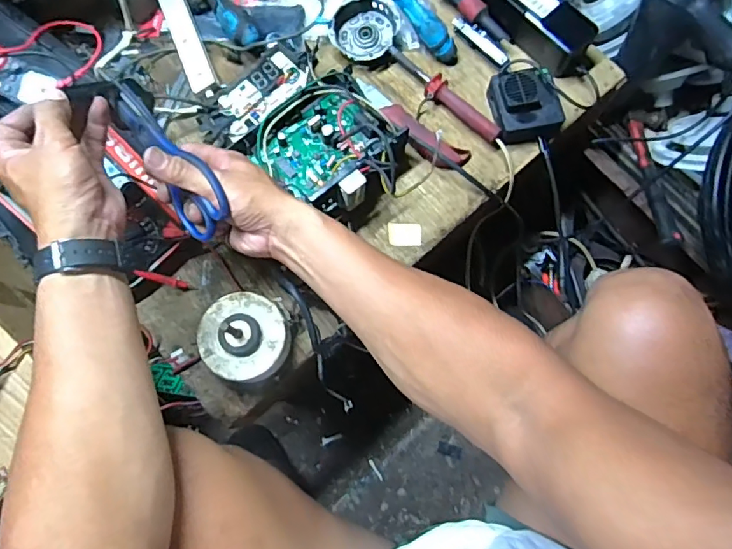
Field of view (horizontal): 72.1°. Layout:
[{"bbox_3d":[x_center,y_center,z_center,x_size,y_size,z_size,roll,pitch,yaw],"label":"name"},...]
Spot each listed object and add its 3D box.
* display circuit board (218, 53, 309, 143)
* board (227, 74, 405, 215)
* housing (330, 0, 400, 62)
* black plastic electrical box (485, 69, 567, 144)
[{"bbox_3d":[-0.134,-0.229,0.630,0.060,0.011,0.128,42,80,10],"label":"display circuit board"},{"bbox_3d":[-0.045,-0.149,0.581,0.160,0.078,0.168,44,80,10],"label":"board"},{"bbox_3d":[-0.002,-0.313,0.644,0.078,0.027,0.082,0,76,1],"label":"housing"},{"bbox_3d":[0.192,-0.204,0.604,0.077,0.042,0.083,-14,76,-3],"label":"black plastic electrical box"}]

